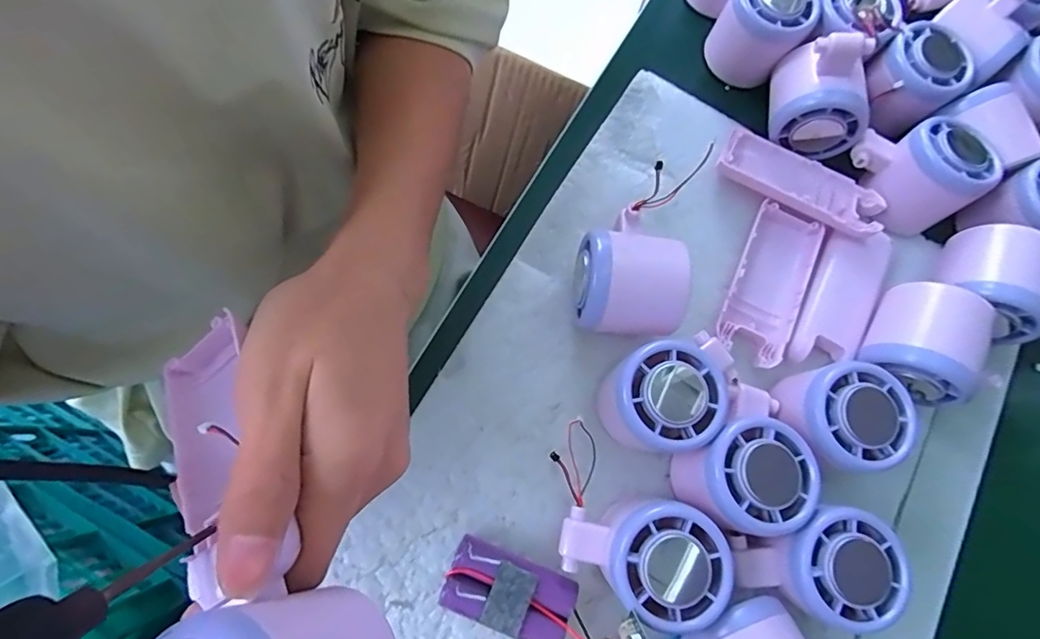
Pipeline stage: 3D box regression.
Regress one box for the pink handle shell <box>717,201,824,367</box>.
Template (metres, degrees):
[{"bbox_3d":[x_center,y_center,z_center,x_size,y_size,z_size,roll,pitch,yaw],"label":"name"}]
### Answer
[{"bbox_3d":[0.154,-0.023,0.329,0.044,0.019,0.100,27,74,1],"label":"pink handle shell"}]

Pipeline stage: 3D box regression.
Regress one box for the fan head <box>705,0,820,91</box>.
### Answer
[{"bbox_3d":[0.165,-0.201,0.353,0.056,0.051,0.055,1,76,-6],"label":"fan head"}]

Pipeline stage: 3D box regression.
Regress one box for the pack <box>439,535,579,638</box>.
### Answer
[{"bbox_3d":[-0.005,0.140,0.269,0.064,0.018,0.035,24,74,0],"label":"pack"}]

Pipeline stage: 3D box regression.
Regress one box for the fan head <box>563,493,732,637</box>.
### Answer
[{"bbox_3d":[0.061,0.114,0.262,0.076,0.049,0.054,29,75,3],"label":"fan head"}]

